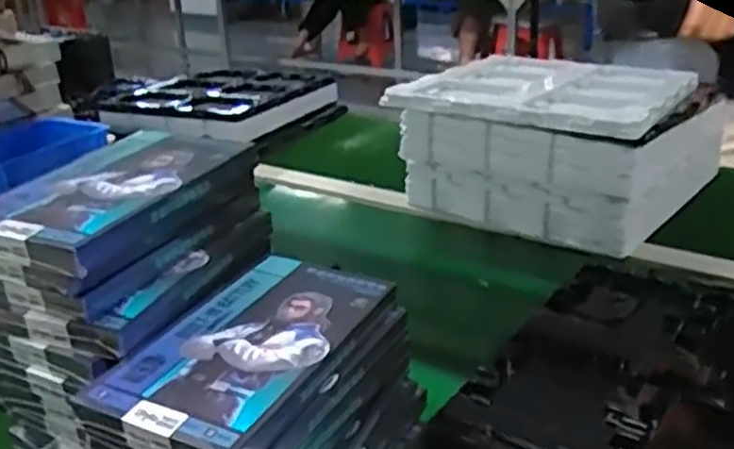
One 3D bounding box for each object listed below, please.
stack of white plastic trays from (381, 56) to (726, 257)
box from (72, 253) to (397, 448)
[{"bbox_3d":[0.230,-0.102,0.907,0.290,0.148,0.326,15,29,35],"label":"stack of white plastic trays"},{"bbox_3d":[-0.061,0.066,0.410,0.095,0.017,0.162,10,27,27],"label":"box"}]

